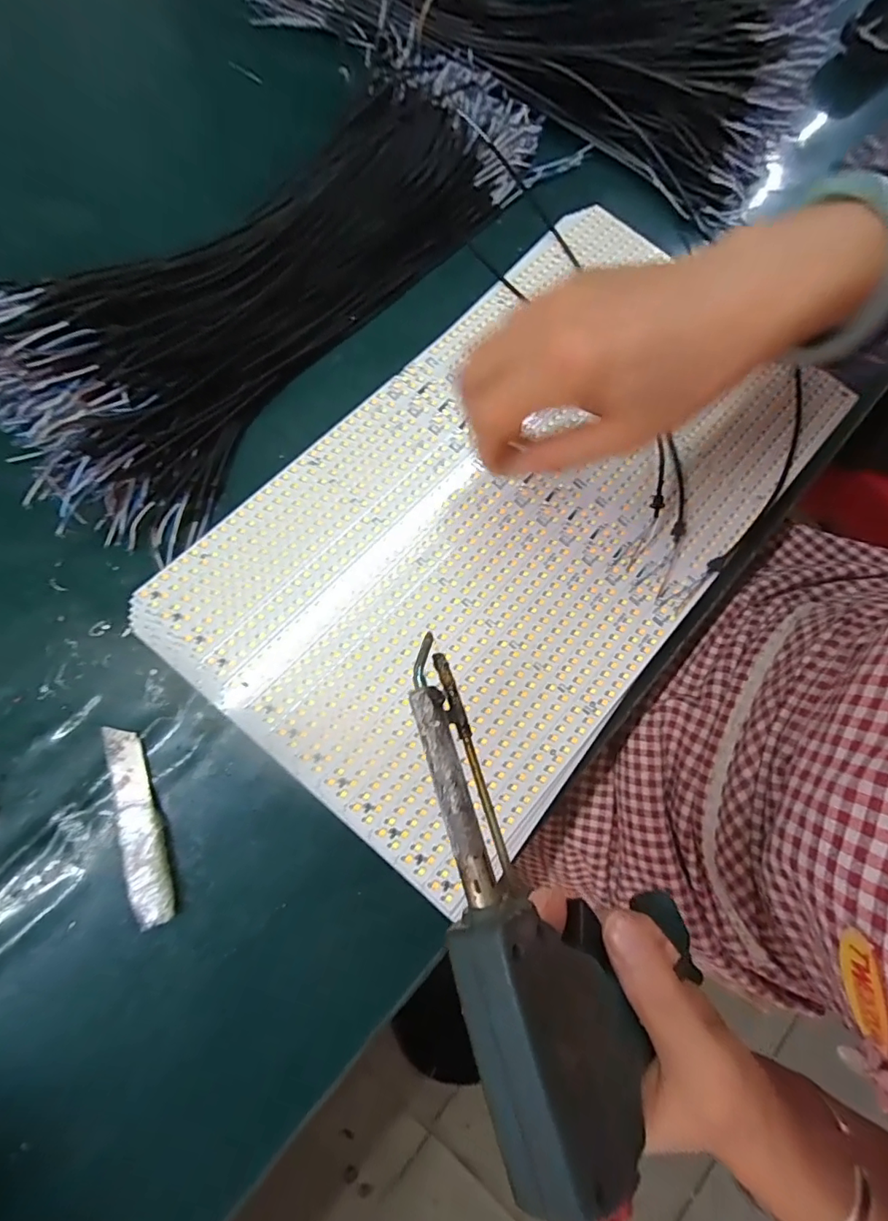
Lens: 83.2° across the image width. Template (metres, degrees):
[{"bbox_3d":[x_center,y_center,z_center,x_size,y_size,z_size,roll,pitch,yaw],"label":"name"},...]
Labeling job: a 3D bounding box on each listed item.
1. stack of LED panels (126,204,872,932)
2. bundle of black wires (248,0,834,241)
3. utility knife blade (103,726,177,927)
[{"bbox_3d":[0.043,-0.071,0.306,0.243,0.020,0.402,40,78,8],"label":"stack of LED panels"},{"bbox_3d":[0.070,-0.480,0.402,0.462,0.080,0.161,33,75,3],"label":"bundle of black wires"},{"bbox_3d":[-0.165,0.113,0.269,0.021,0.009,0.104,-21,79,-10],"label":"utility knife blade"}]

